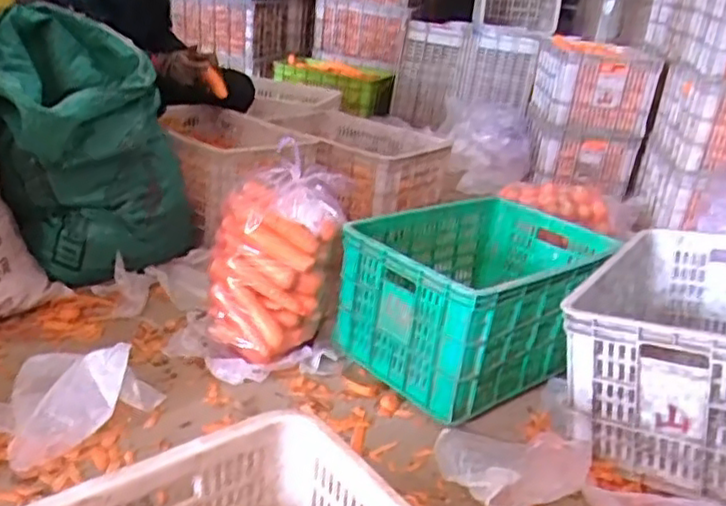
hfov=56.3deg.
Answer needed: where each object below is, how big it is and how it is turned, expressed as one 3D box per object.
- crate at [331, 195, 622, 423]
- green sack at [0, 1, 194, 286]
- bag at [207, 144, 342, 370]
[{"bbox_3d":[0.243,0.075,1.377,0.516,0.239,0.353,-12,29,-38],"label":"crate"},{"bbox_3d":[-0.565,-0.218,1.457,0.397,0.481,0.365,-4,25,-24],"label":"green sack"},{"bbox_3d":[-0.168,0.023,1.306,0.242,0.324,0.233,7,22,0],"label":"bag"}]

